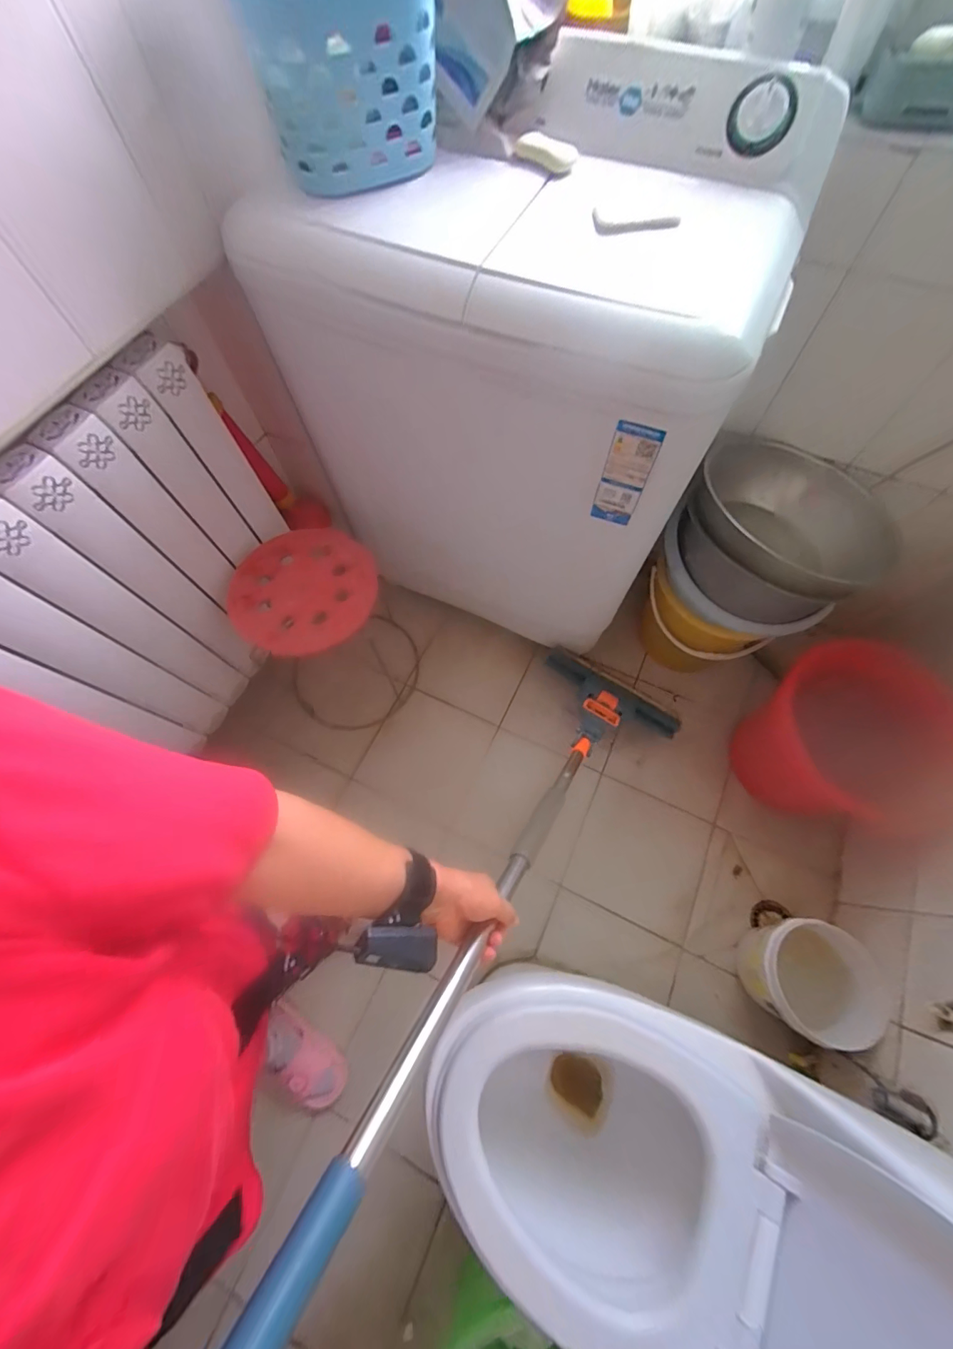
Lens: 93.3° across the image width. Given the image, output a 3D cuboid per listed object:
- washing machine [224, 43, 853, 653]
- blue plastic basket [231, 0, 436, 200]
[{"bbox_3d":[0.059,-0.517,0.945,0.744,0.821,0.443,23,70,12],"label":"washing machine"},{"bbox_3d":[-0.165,-0.763,0.569,0.240,0.170,0.215,-7,67,0],"label":"blue plastic basket"}]

